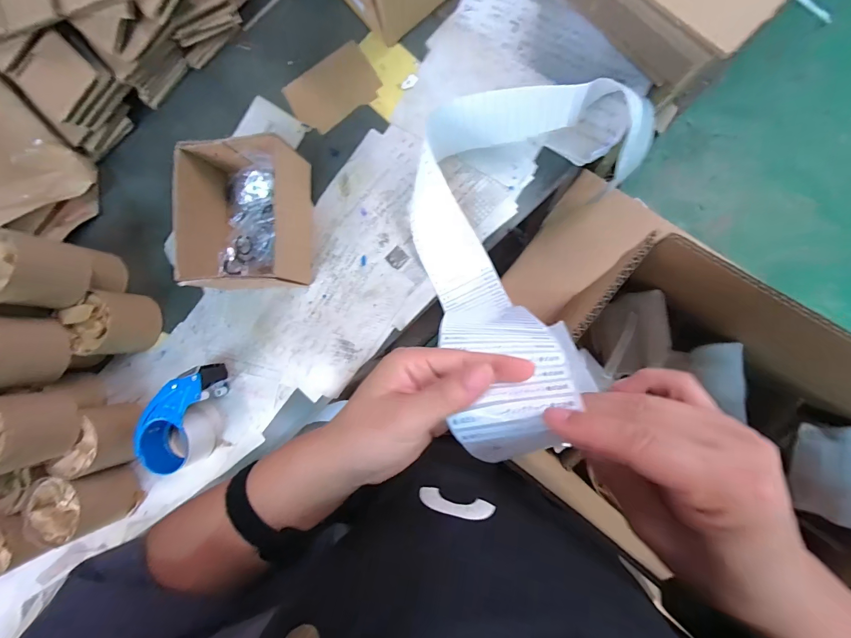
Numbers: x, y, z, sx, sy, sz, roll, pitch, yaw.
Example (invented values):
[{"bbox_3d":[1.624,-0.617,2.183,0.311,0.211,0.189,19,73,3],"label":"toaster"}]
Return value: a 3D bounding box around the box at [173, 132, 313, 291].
[{"bbox_3d":[-0.247,-0.136,0.505,0.151,0.097,0.181,2,88,10],"label":"box"}]

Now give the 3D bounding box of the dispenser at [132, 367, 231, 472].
[{"bbox_3d":[-0.350,0.141,0.525,0.083,0.065,0.153,6,89,10],"label":"dispenser"}]

